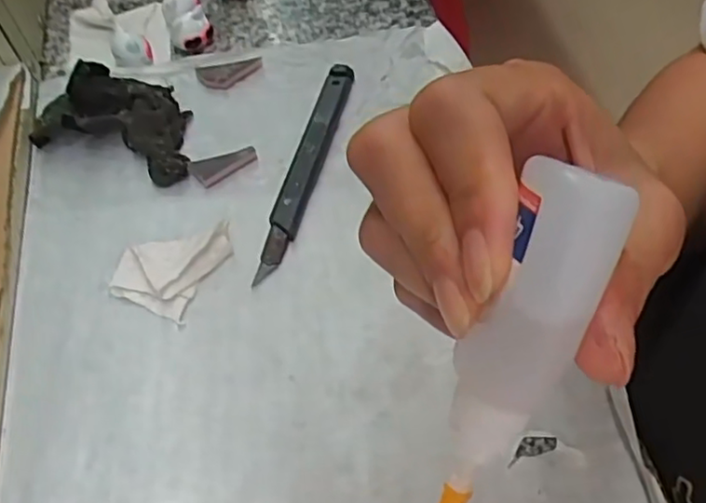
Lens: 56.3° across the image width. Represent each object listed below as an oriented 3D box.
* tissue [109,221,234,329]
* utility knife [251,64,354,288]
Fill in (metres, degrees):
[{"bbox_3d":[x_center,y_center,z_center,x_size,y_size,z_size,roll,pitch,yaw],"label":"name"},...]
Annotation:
[{"bbox_3d":[-0.087,0.004,0.312,0.044,0.013,0.050,22,59,17],"label":"tissue"},{"bbox_3d":[-0.023,-0.047,0.344,0.015,0.011,0.143,12,57,10],"label":"utility knife"}]

